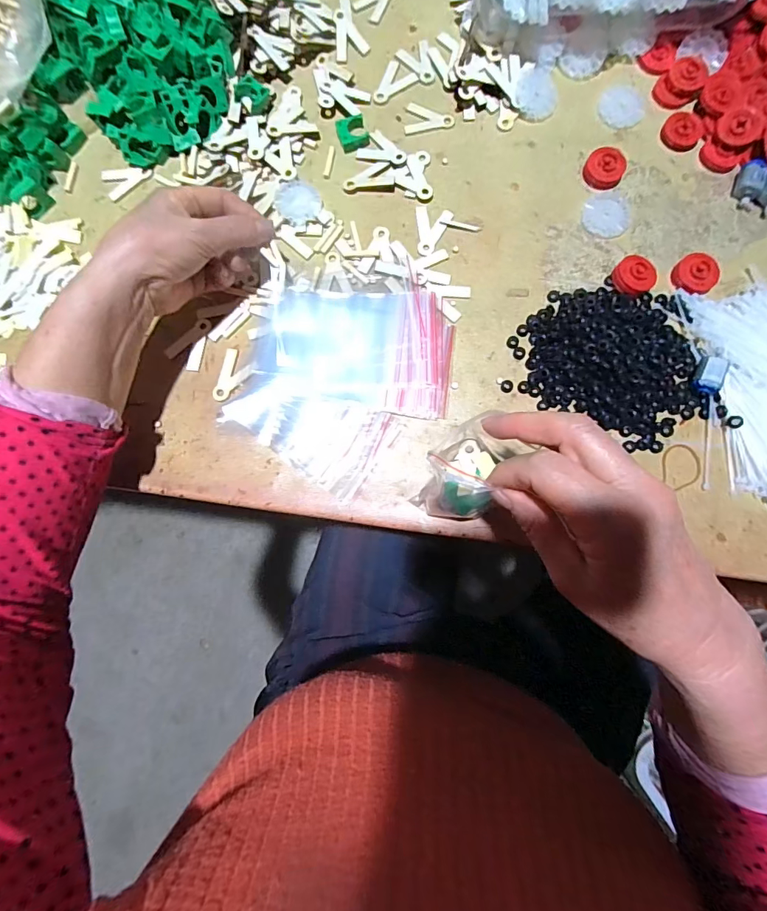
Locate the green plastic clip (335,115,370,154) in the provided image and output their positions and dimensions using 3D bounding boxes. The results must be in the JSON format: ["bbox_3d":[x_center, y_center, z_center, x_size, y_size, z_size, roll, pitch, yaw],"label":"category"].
[{"bbox_3d":[-0.027,-0.287,0.379,0.026,0.007,0.027,-16,81,0],"label":"green plastic clip"}]

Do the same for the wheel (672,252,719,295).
[{"bbox_3d":[0.257,-0.148,0.349,0.033,0.012,0.034,0,81,2],"label":"wheel"}]

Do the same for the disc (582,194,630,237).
[{"bbox_3d":[0.191,-0.206,0.365,0.039,0.004,0.038,0,81,2],"label":"disc"}]

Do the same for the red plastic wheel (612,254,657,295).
[{"bbox_3d":[0.207,-0.148,0.349,0.033,0.013,0.031,0,81,2],"label":"red plastic wheel"}]

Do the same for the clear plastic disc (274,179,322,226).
[{"bbox_3d":[-0.074,-0.222,0.372,0.038,0.009,0.038,0,81,2],"label":"clear plastic disc"}]

